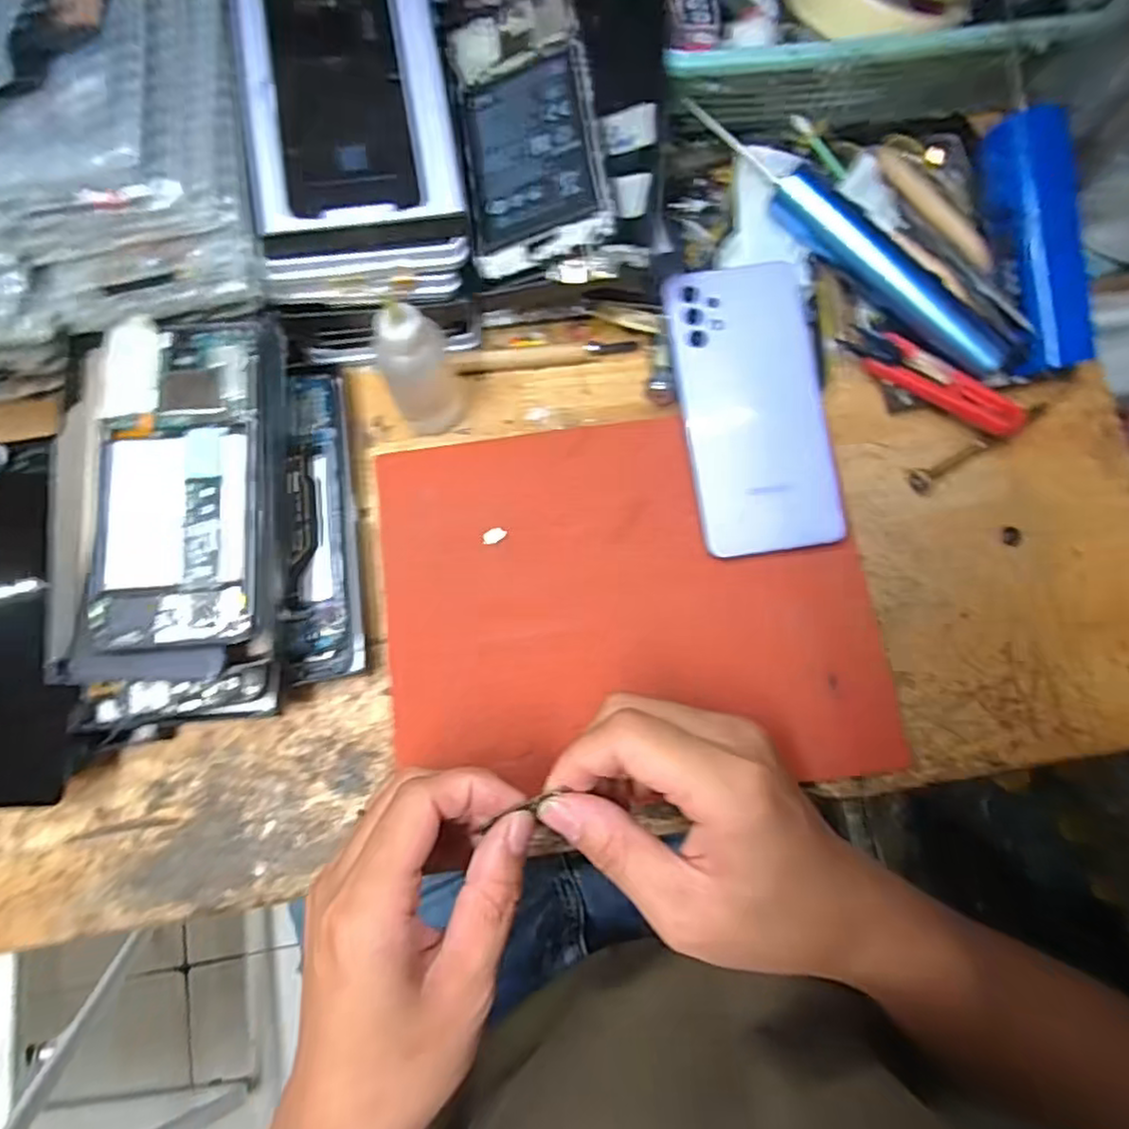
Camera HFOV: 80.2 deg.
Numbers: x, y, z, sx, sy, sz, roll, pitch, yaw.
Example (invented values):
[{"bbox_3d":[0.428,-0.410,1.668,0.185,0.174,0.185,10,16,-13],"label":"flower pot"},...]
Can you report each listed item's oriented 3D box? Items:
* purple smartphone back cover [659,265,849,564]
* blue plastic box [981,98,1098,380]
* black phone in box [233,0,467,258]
[{"bbox_3d":[0.101,-0.085,0.359,0.074,0.005,0.155,-9,85,1],"label":"purple smartphone back cover"},{"bbox_3d":[0.252,-0.170,0.357,0.030,0.036,0.131,-13,92,-3],"label":"blue plastic box"},{"bbox_3d":[-0.109,-0.239,0.335,0.096,0.017,0.164,-10,77,-2],"label":"black phone in box"}]

